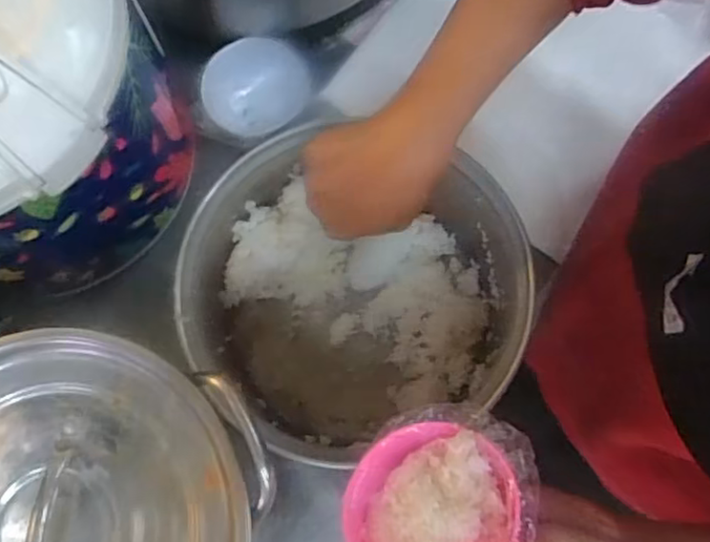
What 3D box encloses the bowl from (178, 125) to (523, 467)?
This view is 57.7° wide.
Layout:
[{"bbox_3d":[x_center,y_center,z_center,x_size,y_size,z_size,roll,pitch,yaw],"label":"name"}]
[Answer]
[{"bbox_3d":[-0.005,0.021,0.480,0.222,0.129,0.205,15,79,2],"label":"bowl"}]

